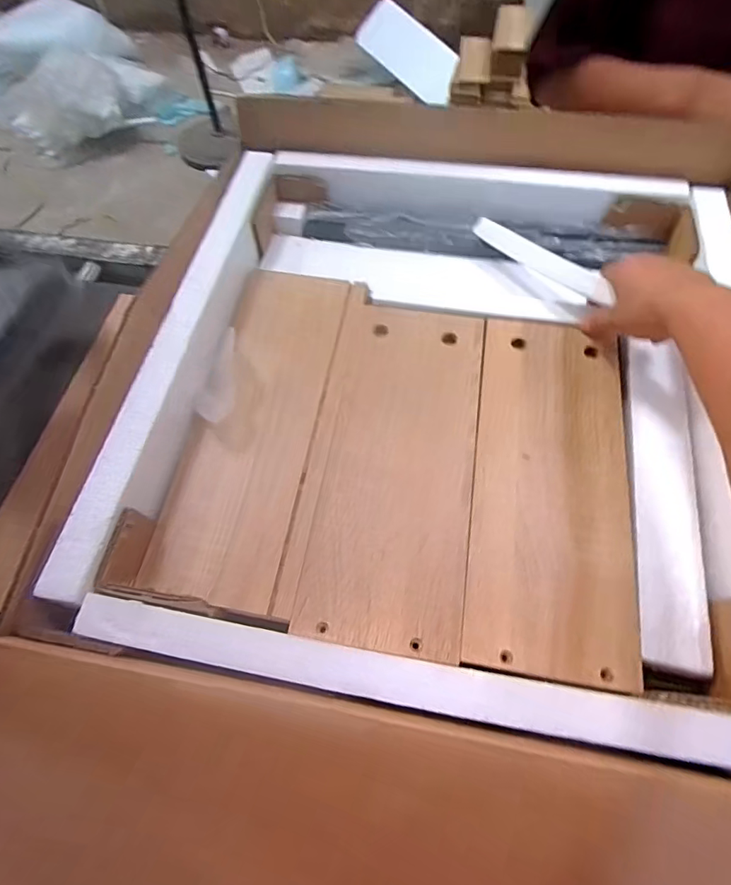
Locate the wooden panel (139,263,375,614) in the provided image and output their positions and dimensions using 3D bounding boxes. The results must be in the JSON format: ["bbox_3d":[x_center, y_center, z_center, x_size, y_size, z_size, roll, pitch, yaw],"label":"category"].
[{"bbox_3d":[-0.081,-0.026,0.415,0.113,0.013,0.317,9,63,6],"label":"wooden panel"}]

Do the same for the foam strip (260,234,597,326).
[{"bbox_3d":[0.050,-0.165,0.481,0.309,0.009,0.071,11,63,7],"label":"foam strip"}]

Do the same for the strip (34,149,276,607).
[{"bbox_3d":[-0.149,-0.088,0.421,0.040,0.053,0.450,8,63,5],"label":"strip"}]

